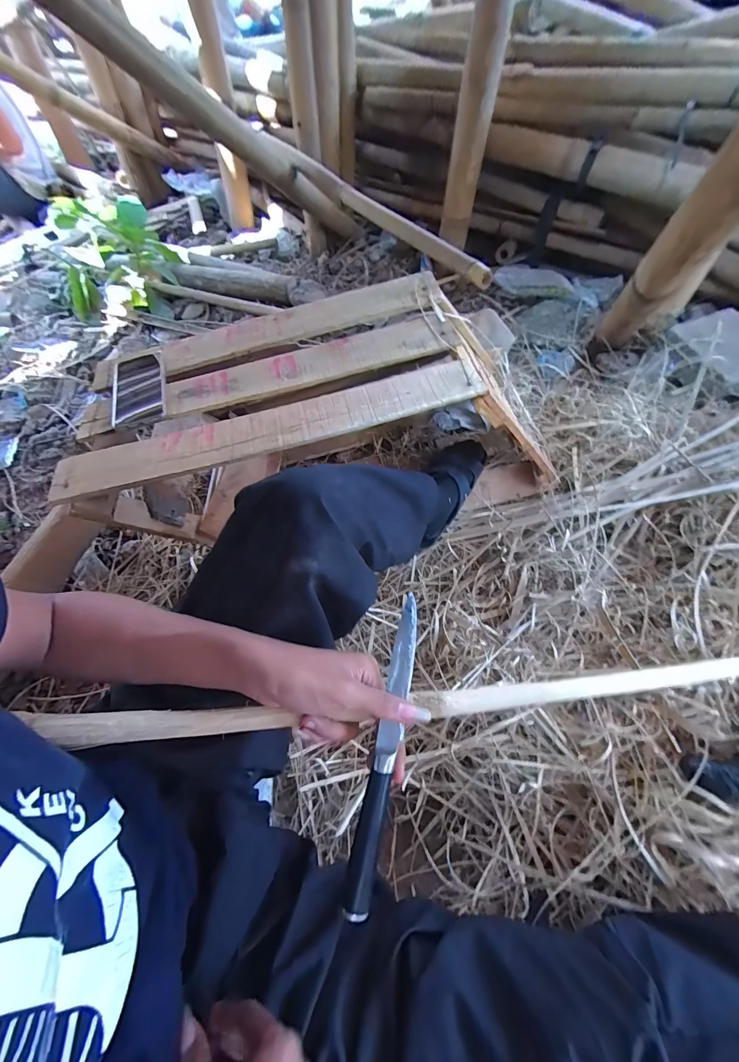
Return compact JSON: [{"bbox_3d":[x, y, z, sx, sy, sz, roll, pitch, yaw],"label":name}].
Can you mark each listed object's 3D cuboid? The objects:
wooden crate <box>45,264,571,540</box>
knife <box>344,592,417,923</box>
[{"bbox_3d":[-0.057,-0.194,0.678,0.761,0.305,0.307,-13,62,-5],"label":"wooden crate"},{"bbox_3d":[0.014,0.166,0.285,0.018,0.008,0.228,11,79,8],"label":"knife"}]

